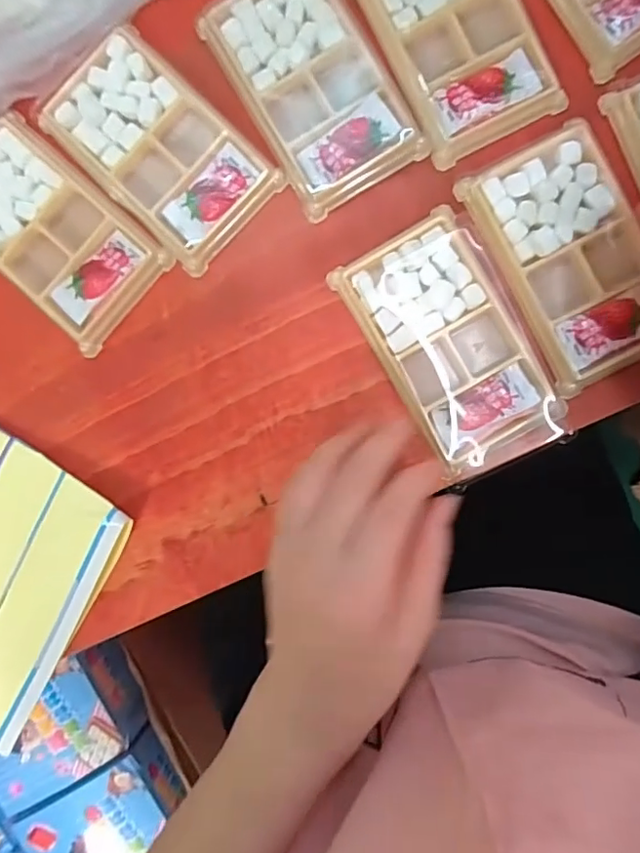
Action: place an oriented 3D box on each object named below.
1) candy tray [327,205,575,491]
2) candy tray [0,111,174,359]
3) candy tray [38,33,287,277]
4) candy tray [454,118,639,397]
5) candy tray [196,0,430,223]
[{"bbox_3d":[0.079,-0.044,0.312,0.080,0.014,0.144,-31,91,4],"label":"candy tray"},{"bbox_3d":[-0.163,-0.118,0.326,0.132,0.008,0.077,43,94,0],"label":"candy tray"},{"bbox_3d":[-0.094,-0.165,0.320,0.133,0.009,0.078,44,94,0],"label":"candy tray"},{"bbox_3d":[0.142,-0.095,0.303,0.077,0.015,0.132,-27,91,4],"label":"candy tray"},{"bbox_3d":[-0.006,-0.200,0.318,0.077,0.015,0.136,-32,91,4],"label":"candy tray"}]

